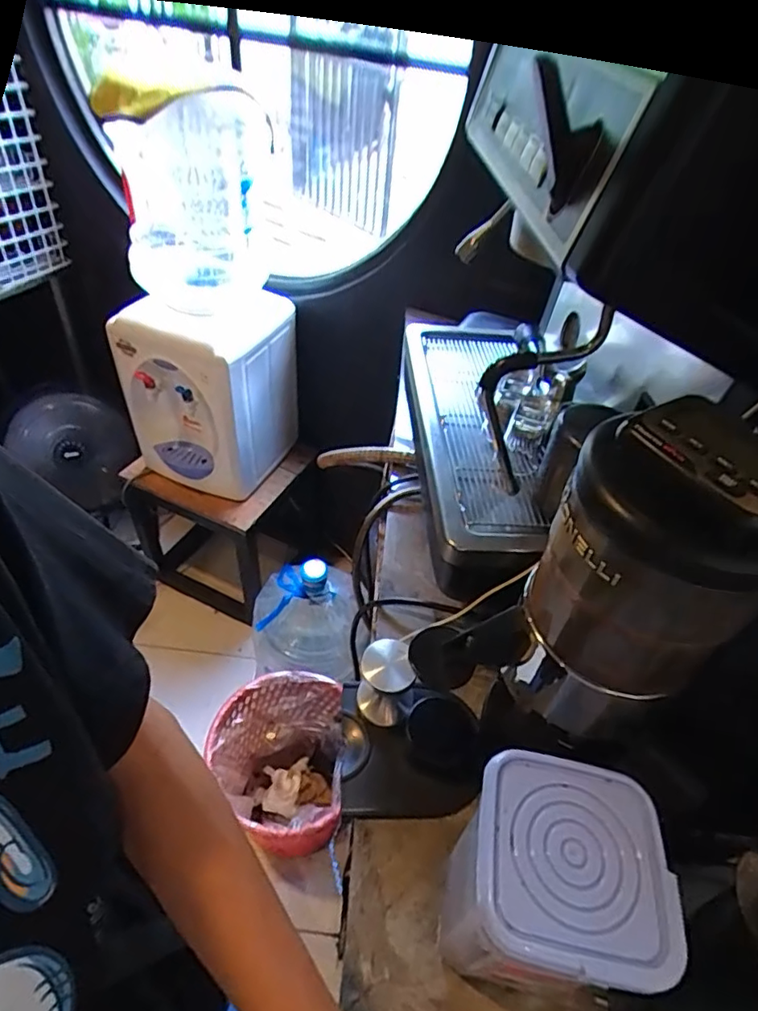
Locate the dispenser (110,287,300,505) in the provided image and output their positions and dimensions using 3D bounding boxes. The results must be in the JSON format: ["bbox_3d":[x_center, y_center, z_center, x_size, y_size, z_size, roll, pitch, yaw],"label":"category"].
[{"bbox_3d":[-0.386,-0.286,1.347,0.298,0.418,0.330,17,46,10],"label":"dispenser"}]

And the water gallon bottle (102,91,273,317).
[{"bbox_3d":[-0.361,-0.561,1.117,0.273,0.428,0.242,-9,47,-15],"label":"water gallon bottle"}]

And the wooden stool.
[{"bbox_3d":[-0.411,0.068,1.606,0.333,0.505,0.288,22,47,14],"label":"wooden stool"}]

